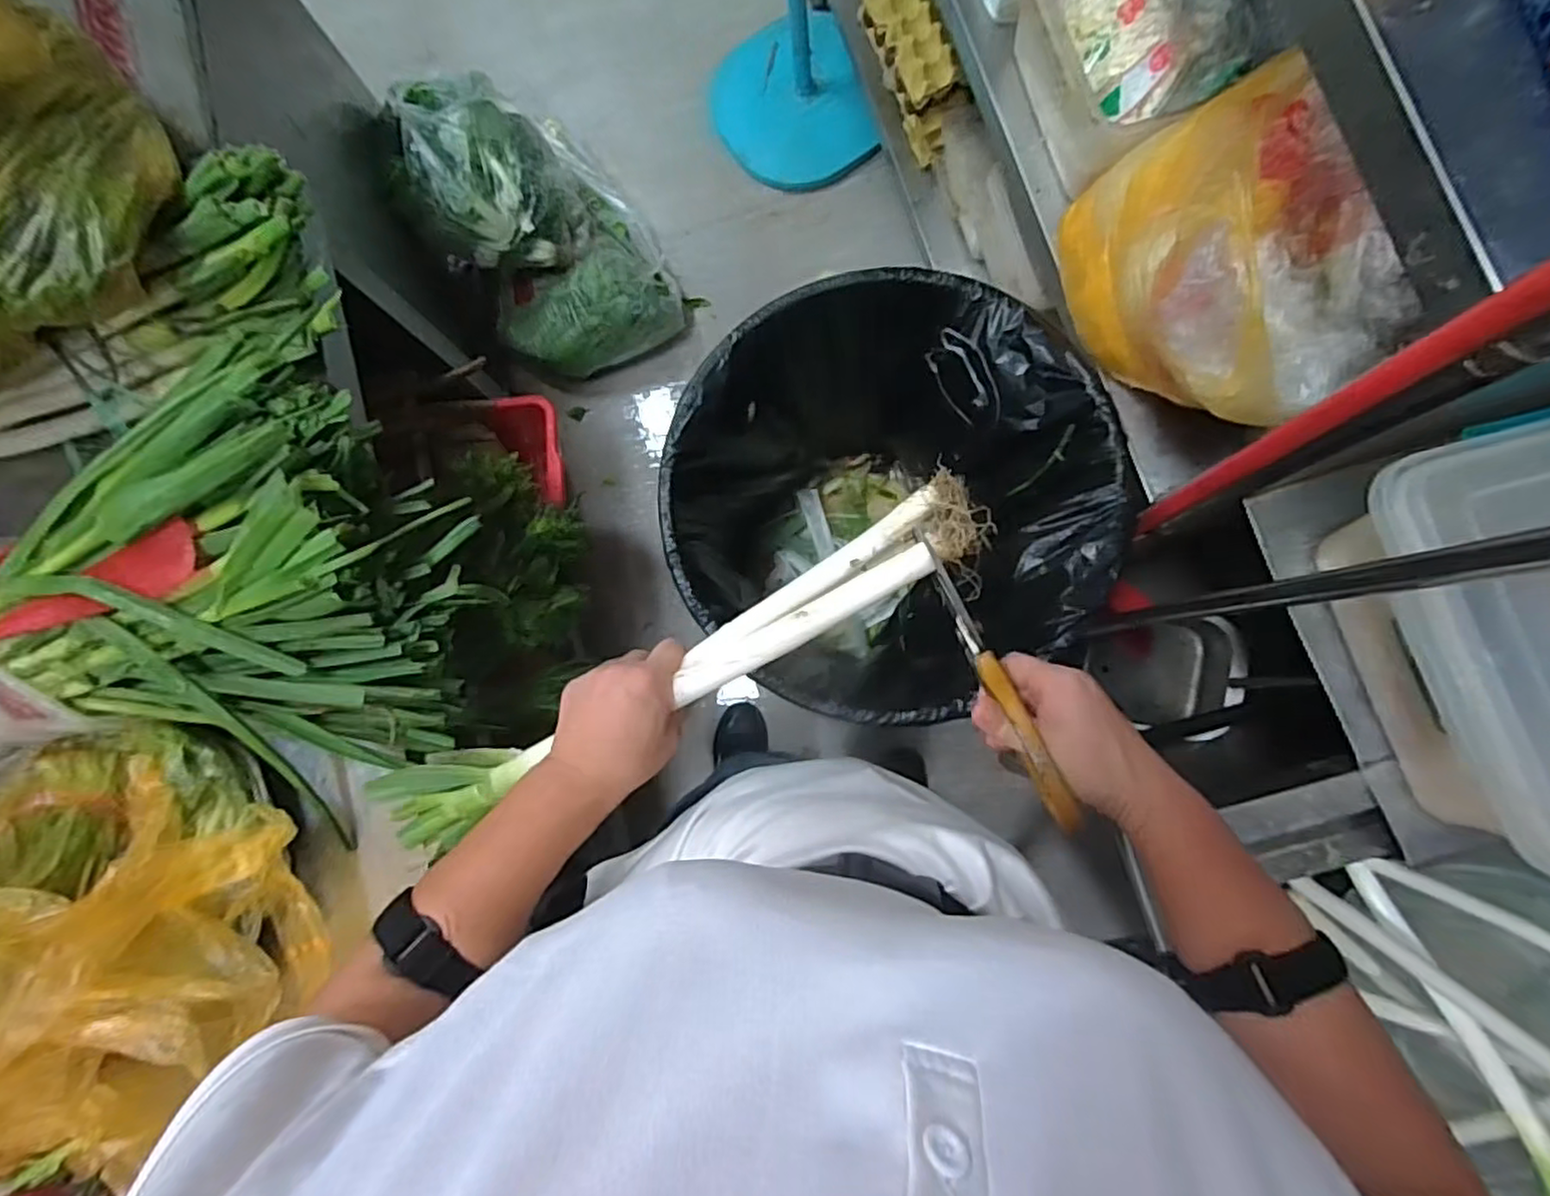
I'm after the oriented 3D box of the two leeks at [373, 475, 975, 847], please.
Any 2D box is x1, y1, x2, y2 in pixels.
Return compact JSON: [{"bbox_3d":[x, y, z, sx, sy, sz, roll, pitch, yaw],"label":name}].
[{"bbox_3d":[-0.091,0.067,0.514,0.527,0.053,0.068,-28,81,16],"label":"two leeks"}]

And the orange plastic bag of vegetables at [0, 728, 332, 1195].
[{"bbox_3d":[-0.553,0.258,0.523,0.286,0.173,0.279,-13,82,3],"label":"orange plastic bag of vegetables"}]

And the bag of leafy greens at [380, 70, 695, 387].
[{"bbox_3d":[-0.478,-0.750,1.387,0.394,0.359,0.542,-32,82,0],"label":"bag of leafy greens"}]

